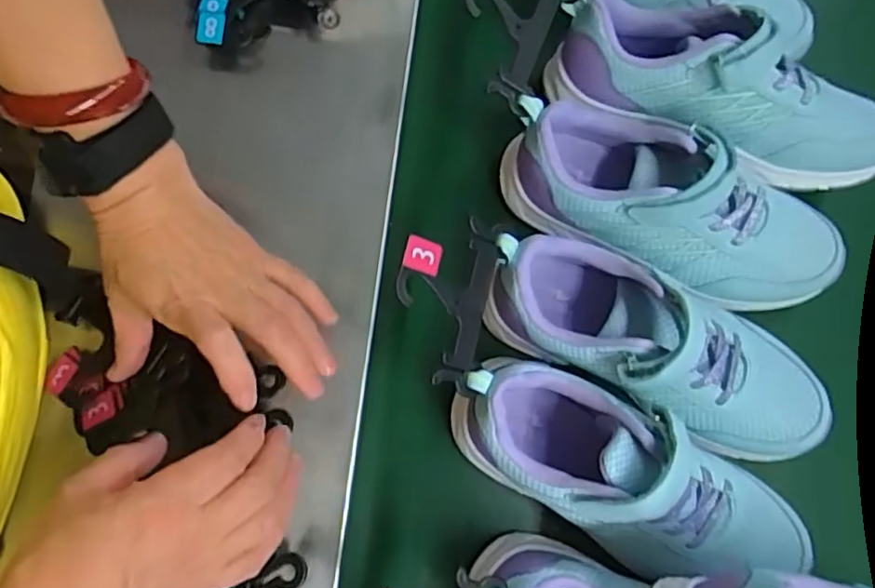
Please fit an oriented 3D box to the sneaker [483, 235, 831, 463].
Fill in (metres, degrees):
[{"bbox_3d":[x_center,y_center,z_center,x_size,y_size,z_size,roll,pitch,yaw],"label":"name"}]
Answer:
[{"bbox_3d":[0.143,0.030,0.409,0.238,0.074,0.084,24,77,3],"label":"sneaker"}]

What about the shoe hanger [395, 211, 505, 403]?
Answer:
[{"bbox_3d":[0.004,0.002,0.367,0.061,0.007,0.098,19,81,-30],"label":"shoe hanger"}]

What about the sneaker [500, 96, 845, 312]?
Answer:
[{"bbox_3d":[0.158,-0.062,0.427,0.241,0.071,0.086,24,77,3],"label":"sneaker"}]

